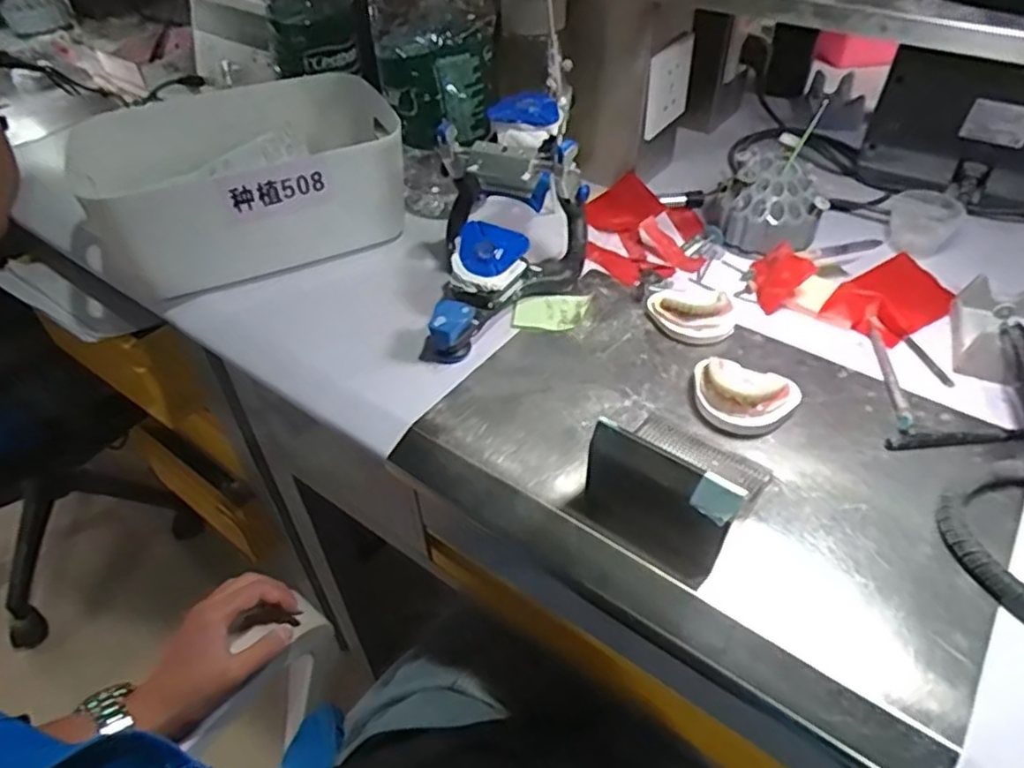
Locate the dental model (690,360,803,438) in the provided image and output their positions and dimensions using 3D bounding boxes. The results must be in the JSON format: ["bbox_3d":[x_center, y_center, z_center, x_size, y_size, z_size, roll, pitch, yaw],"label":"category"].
[{"bbox_3d":[0.180,0.007,0.516,0.076,0.031,0.063,10,47,12],"label":"dental model"}]

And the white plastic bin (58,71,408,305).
[{"bbox_3d":[-0.266,-0.216,0.701,0.293,0.111,0.233,-16,47,-13],"label":"white plastic bin"}]

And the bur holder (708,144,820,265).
[{"bbox_3d":[0.250,-0.178,0.663,0.107,0.080,0.072,14,48,15],"label":"bur holder"}]

